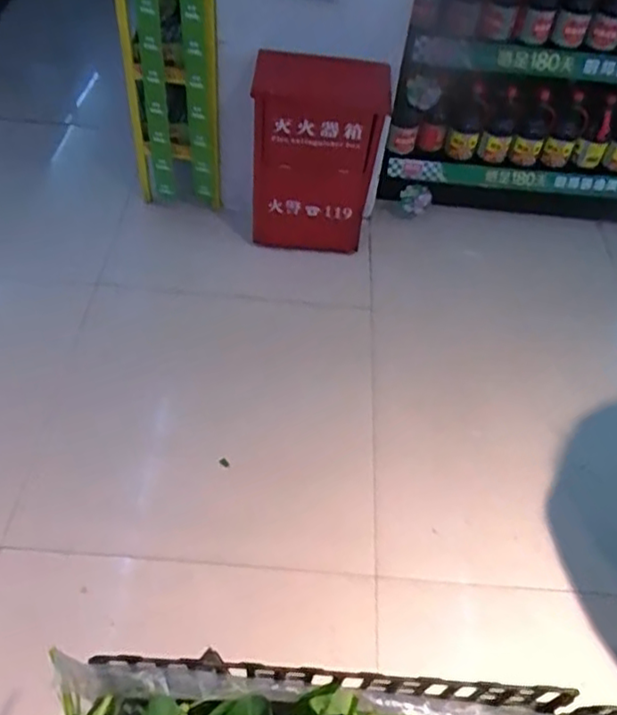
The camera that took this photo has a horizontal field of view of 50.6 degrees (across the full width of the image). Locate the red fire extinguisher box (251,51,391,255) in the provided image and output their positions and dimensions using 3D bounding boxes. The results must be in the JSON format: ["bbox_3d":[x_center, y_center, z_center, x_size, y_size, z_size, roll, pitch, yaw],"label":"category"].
[{"bbox_3d":[0.022,-0.526,1.839,0.350,0.583,0.192,-2,51,-7],"label":"red fire extinguisher box"}]

